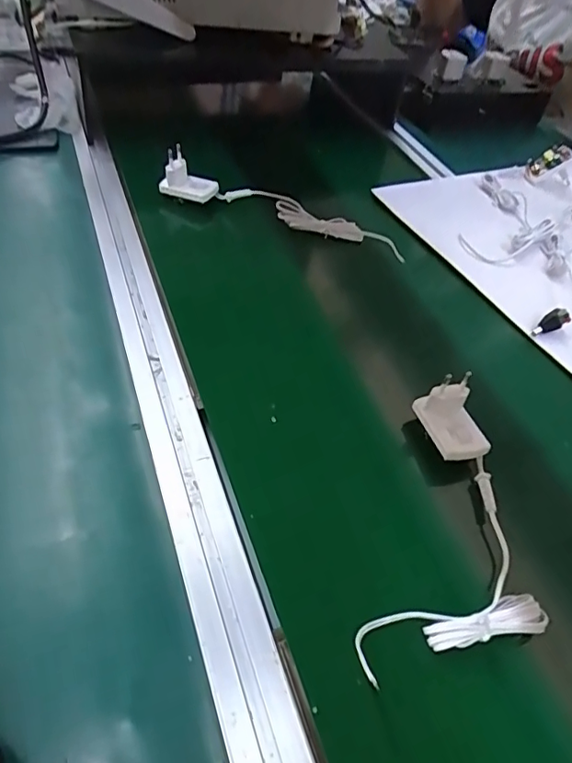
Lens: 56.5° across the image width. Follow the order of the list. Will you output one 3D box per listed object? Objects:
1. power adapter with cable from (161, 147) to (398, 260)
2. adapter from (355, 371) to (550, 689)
[{"bbox_3d":[-0.004,-0.195,0.590,0.275,0.062,0.043,17,49,5],"label":"power adapter with cable"},{"bbox_3d":[0.121,0.093,0.352,0.101,0.046,0.213,20,49,7],"label":"adapter"}]

